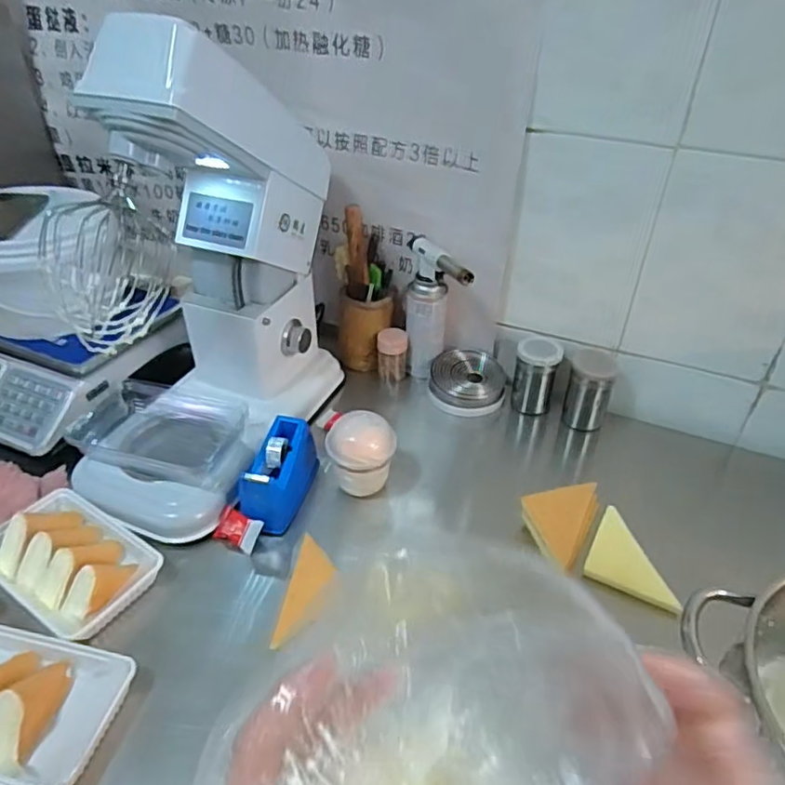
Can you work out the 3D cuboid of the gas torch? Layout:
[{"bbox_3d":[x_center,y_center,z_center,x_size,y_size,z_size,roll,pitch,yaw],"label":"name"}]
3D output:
[{"bbox_3d":[0.062,-0.122,0.991,0.066,0.224,0.163,-5,38,-9],"label":"gas torch"}]

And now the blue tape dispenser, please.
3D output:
[{"bbox_3d":[-0.154,0.108,0.823,0.081,0.089,0.136,9,38,9],"label":"blue tape dispenser"}]

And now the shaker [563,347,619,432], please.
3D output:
[{"bbox_3d":[0.305,-0.008,0.961,0.069,0.124,0.066,11,39,12],"label":"shaker"}]

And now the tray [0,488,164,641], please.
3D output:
[{"bbox_3d":[-0.388,0.194,0.737,0.208,0.048,0.137,25,43,27],"label":"tray"}]

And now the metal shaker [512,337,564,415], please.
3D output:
[{"bbox_3d":[0.227,-0.025,0.988,0.071,0.119,0.061,12,39,13],"label":"metal shaker"}]

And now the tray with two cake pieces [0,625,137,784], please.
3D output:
[{"bbox_3d":[-0.371,0.297,0.598,0.204,0.051,0.133,10,38,11],"label":"tray with two cake pieces"}]

